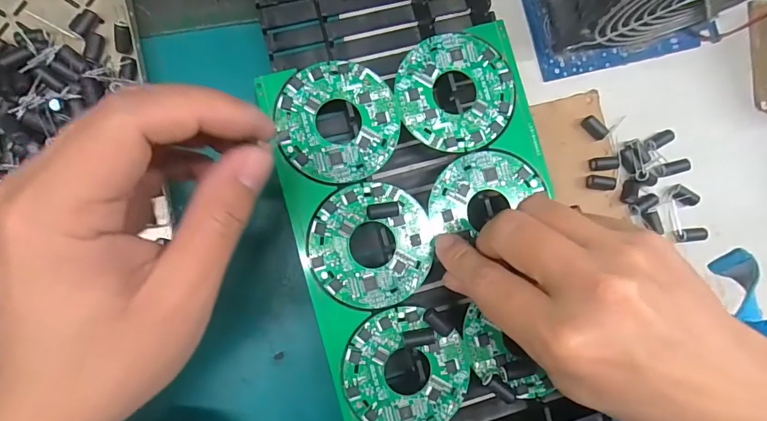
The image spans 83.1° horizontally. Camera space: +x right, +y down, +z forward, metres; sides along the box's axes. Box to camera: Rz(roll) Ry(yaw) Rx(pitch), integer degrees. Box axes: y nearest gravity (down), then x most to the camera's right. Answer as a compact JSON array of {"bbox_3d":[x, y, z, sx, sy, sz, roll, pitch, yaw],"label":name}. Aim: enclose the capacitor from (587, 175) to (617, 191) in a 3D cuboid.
[{"bbox_3d":[0.144,-0.019,0.287,0.016,0.009,0.009,7,83,-6],"label":"capacitor"}]

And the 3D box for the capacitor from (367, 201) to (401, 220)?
[{"bbox_3d":[0.000,0.000,0.239,0.018,0.008,0.009,-7,86,-7],"label":"capacitor"}]

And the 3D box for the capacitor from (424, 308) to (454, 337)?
[{"bbox_3d":[0.029,0.061,0.237,0.018,0.009,0.008,38,83,-2],"label":"capacitor"}]

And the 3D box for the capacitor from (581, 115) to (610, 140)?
[{"bbox_3d":[0.141,-0.055,0.290,0.018,0.008,0.008,42,80,-1],"label":"capacitor"}]

